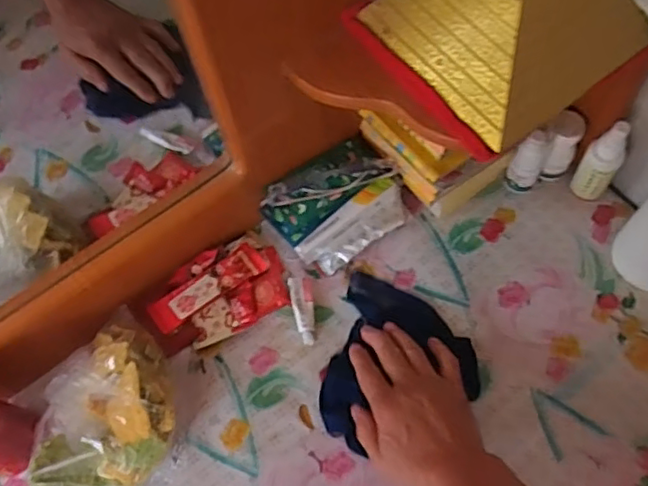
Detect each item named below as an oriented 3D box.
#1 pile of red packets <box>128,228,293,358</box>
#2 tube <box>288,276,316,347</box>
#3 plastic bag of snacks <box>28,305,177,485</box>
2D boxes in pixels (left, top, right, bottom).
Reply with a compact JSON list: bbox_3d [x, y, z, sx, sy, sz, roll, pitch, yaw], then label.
[{"bbox_3d":[-0.111,0.053,0.640,0.153,0.037,0.093,-34,68,-11],"label":"pile of red packets"},{"bbox_3d":[-0.022,0.069,0.637,0.024,0.016,0.071,-6,66,1],"label":"tube"},{"bbox_3d":[-0.191,0.159,0.567,0.113,0.091,0.184,18,68,11],"label":"plastic bag of snacks"}]

